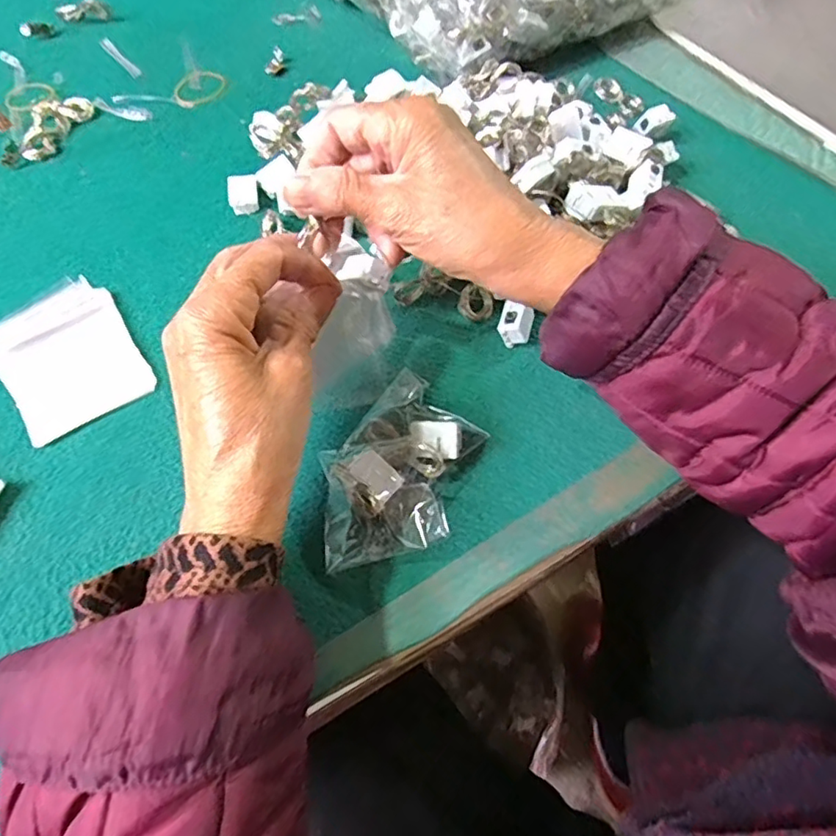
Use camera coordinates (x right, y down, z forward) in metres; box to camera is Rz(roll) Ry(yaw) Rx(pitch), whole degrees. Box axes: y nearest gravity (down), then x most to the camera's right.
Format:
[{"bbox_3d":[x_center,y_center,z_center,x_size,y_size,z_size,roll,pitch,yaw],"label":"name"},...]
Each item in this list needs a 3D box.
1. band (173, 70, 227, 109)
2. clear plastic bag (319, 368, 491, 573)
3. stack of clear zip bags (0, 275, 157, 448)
[{"bbox_3d":[-0.186,-0.280,0.489,0.039,0.005,0.047,38,69,20],"label":"band"},{"bbox_3d":[-0.014,0.028,0.299,0.097,0.030,0.073,-38,67,-18],"label":"clear plastic bag"},{"bbox_3d":[-0.221,-0.040,0.359,0.079,0.005,0.114,-33,66,-16],"label":"stack of clear zip bags"}]

